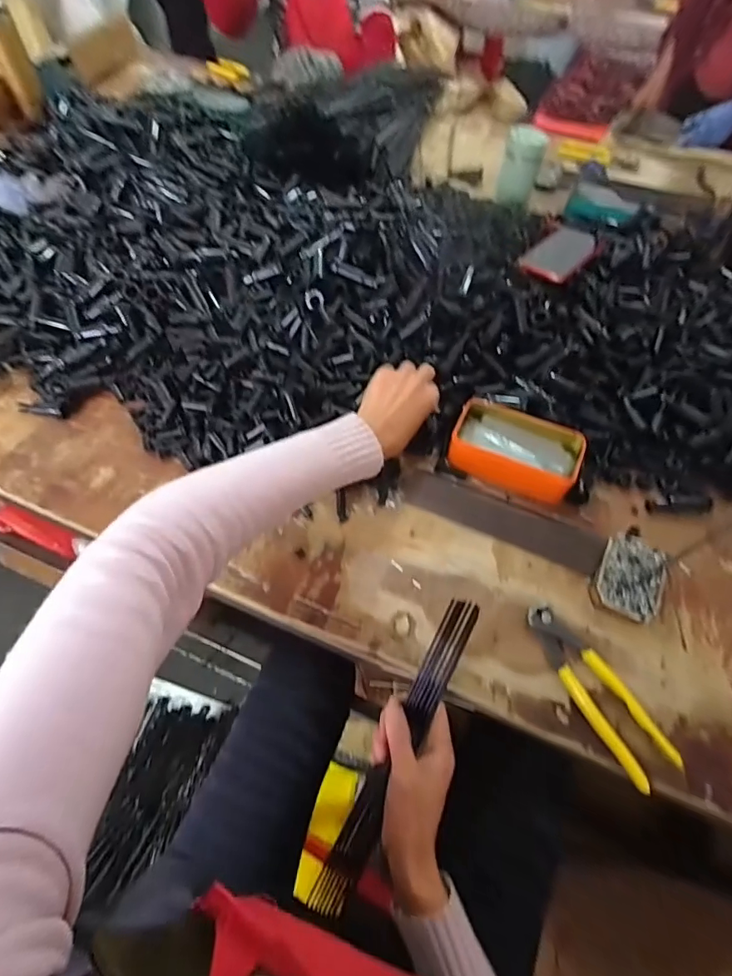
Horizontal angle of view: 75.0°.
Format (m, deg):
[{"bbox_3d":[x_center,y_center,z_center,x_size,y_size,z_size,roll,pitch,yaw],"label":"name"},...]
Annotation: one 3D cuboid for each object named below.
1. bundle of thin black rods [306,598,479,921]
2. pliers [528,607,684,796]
[{"bbox_3d":[0.022,0.267,0.449,0.033,0.020,0.370,24,105,11],"label":"bundle of thin black rods"},{"bbox_3d":[0.212,0.185,0.444,0.045,0.011,0.164,-29,59,-5],"label":"pliers"}]

